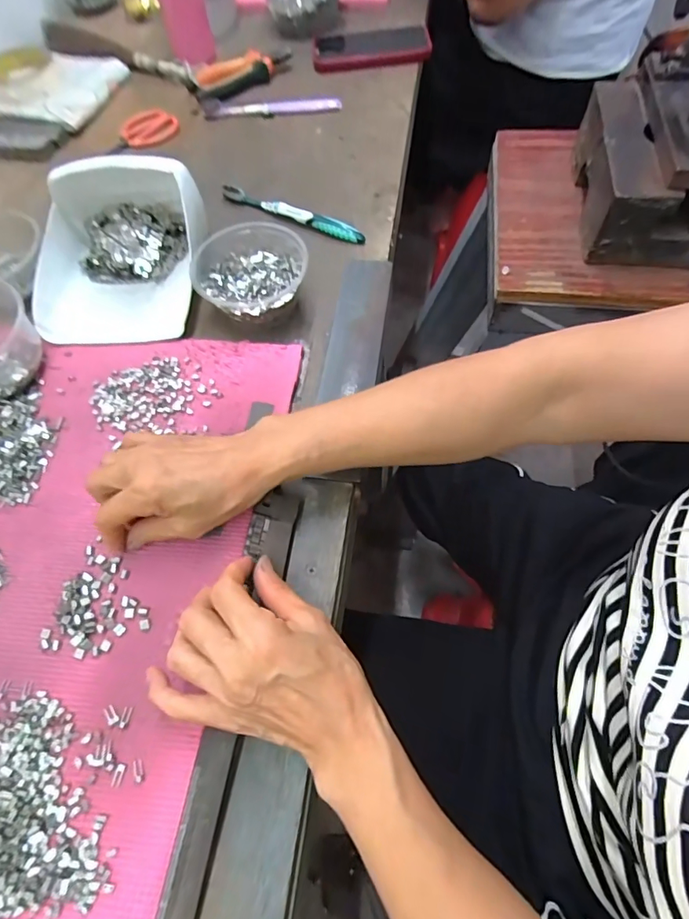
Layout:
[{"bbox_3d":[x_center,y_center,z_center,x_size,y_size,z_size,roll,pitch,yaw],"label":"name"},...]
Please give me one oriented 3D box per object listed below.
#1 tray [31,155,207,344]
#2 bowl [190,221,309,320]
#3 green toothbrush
[{"bbox_3d":[-0.220,-0.214,0.459,0.162,0.081,0.183,-5,63,-1],"label":"tray"},{"bbox_3d":[-0.087,-0.173,0.454,0.107,0.048,0.098,-15,64,-5],"label":"bowl"},{"bbox_3d":[-0.061,-0.277,0.526,0.185,0.015,0.011,26,67,14],"label":"green toothbrush"}]

